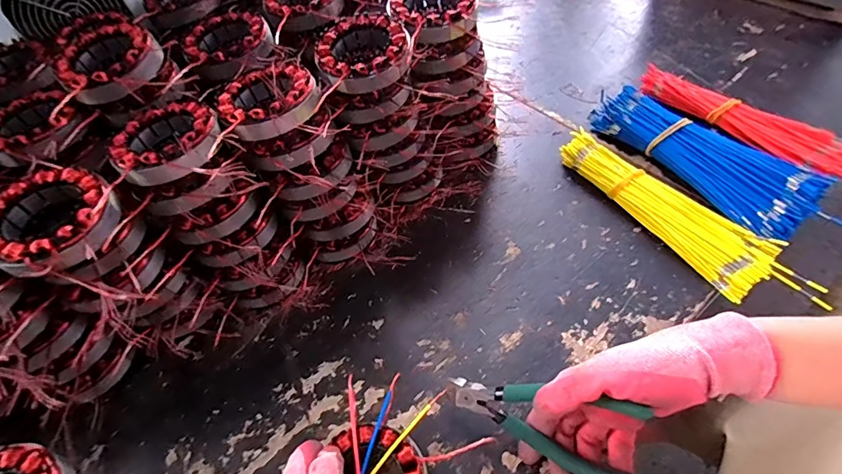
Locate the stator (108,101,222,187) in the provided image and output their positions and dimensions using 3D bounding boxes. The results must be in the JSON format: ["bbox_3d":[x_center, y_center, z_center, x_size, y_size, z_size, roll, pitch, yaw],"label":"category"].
[{"bbox_3d":[-0.209,-0.077,0.377,0.083,0.039,0.086,-20,53,-9],"label":"stator"}]

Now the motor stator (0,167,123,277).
[{"bbox_3d":[-0.271,-0.013,0.328,0.093,0.025,0.083,22,58,22],"label":"motor stator"}]

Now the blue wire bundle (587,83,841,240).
[{"bbox_3d":[0.317,-0.092,0.506,0.094,0.044,0.260,-29,55,-15],"label":"blue wire bundle"}]

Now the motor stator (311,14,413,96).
[{"bbox_3d":[-0.052,-0.174,0.423,0.089,0.029,0.089,-3,52,4],"label":"motor stator"}]

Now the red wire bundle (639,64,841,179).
[{"bbox_3d":[0.392,-0.133,0.534,0.047,0.031,0.278,-36,57,-20],"label":"red wire bundle"}]

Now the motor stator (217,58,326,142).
[{"bbox_3d":[-0.133,-0.121,0.394,0.082,0.028,0.092,-26,54,-13],"label":"motor stator"}]

